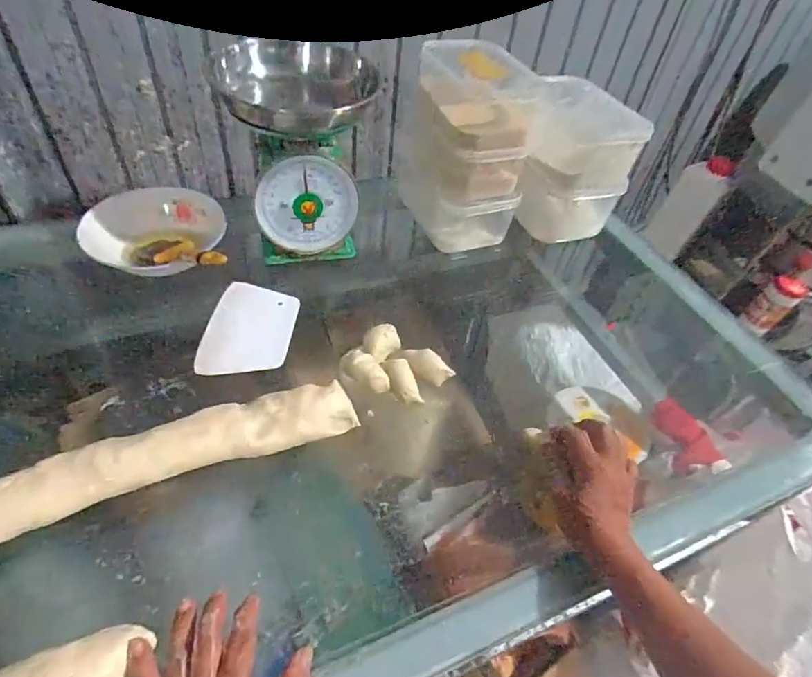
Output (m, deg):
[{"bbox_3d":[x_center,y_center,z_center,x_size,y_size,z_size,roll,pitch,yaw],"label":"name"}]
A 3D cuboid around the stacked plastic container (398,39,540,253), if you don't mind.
[{"bbox_3d":[0.089,-0.278,0.709,0.140,0.214,0.158,-12,51,-16],"label":"stacked plastic container"}]

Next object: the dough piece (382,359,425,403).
[{"bbox_3d":[-0.004,0.044,0.548,0.028,0.021,0.060,-14,51,-18],"label":"dough piece"}]

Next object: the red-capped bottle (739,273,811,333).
[{"bbox_3d":[0.699,-0.065,0.929,0.052,0.111,0.057,-23,54,-24],"label":"red-capped bottle"}]

